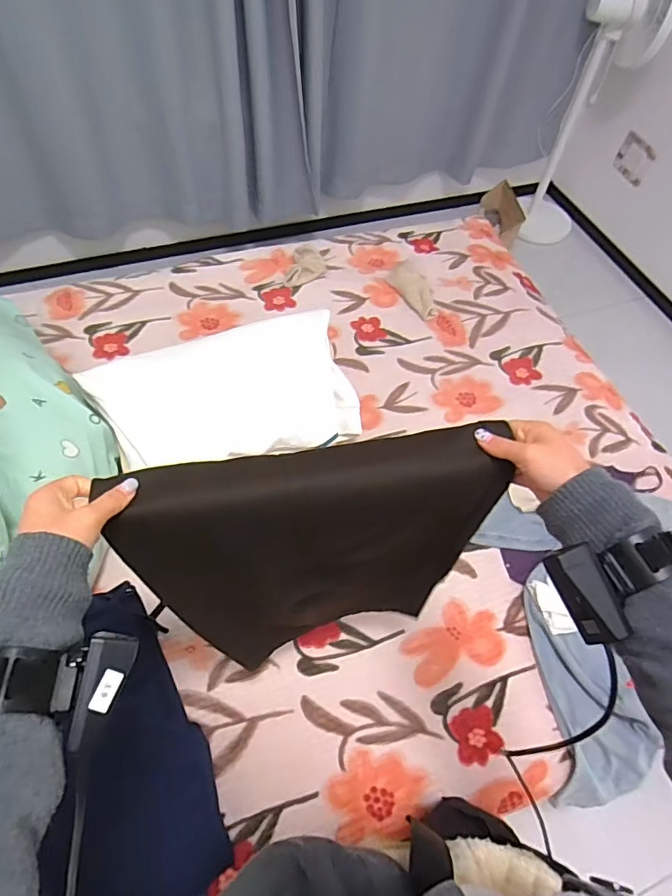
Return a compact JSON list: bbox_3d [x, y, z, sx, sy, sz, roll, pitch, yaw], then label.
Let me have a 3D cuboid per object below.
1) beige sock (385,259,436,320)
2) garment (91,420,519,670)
[{"bbox_3d":[0.231,-0.454,1.482,0.109,0.047,0.202,-27,64,-20],"label":"beige sock"},{"bbox_3d":[-0.025,0.140,0.621,0.345,0.433,0.067,-9,59,-10],"label":"garment"}]

